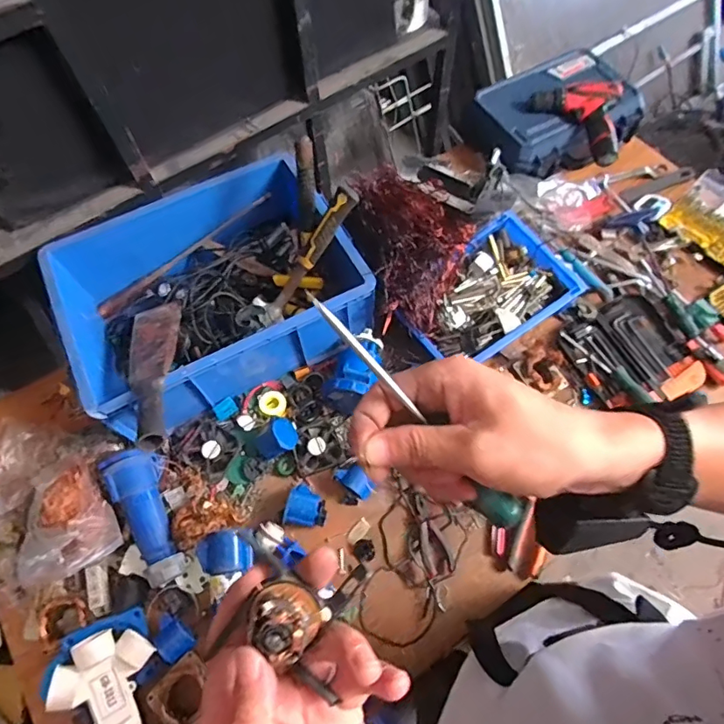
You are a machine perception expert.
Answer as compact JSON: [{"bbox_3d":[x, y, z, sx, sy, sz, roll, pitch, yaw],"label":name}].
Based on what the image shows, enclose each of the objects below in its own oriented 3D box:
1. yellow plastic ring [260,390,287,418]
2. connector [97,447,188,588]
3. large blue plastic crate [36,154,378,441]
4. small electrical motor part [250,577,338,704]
[{"bbox_3d":[-0.160,0.075,0.873,0.046,0.008,0.047,-4,95,-8],"label":"yellow plastic ring"},{"bbox_3d":[-0.333,0.232,0.750,0.069,0.056,0.207,-25,66,-10],"label":"connector"},{"bbox_3d":[-0.268,-0.129,0.893,0.479,0.171,0.371,-28,66,-11],"label":"large blue plastic crate"},{"bbox_3d":[-0.031,0.113,0.212,0.031,0.020,0.034,-6,64,-1],"label":"small electrical motor part"}]

